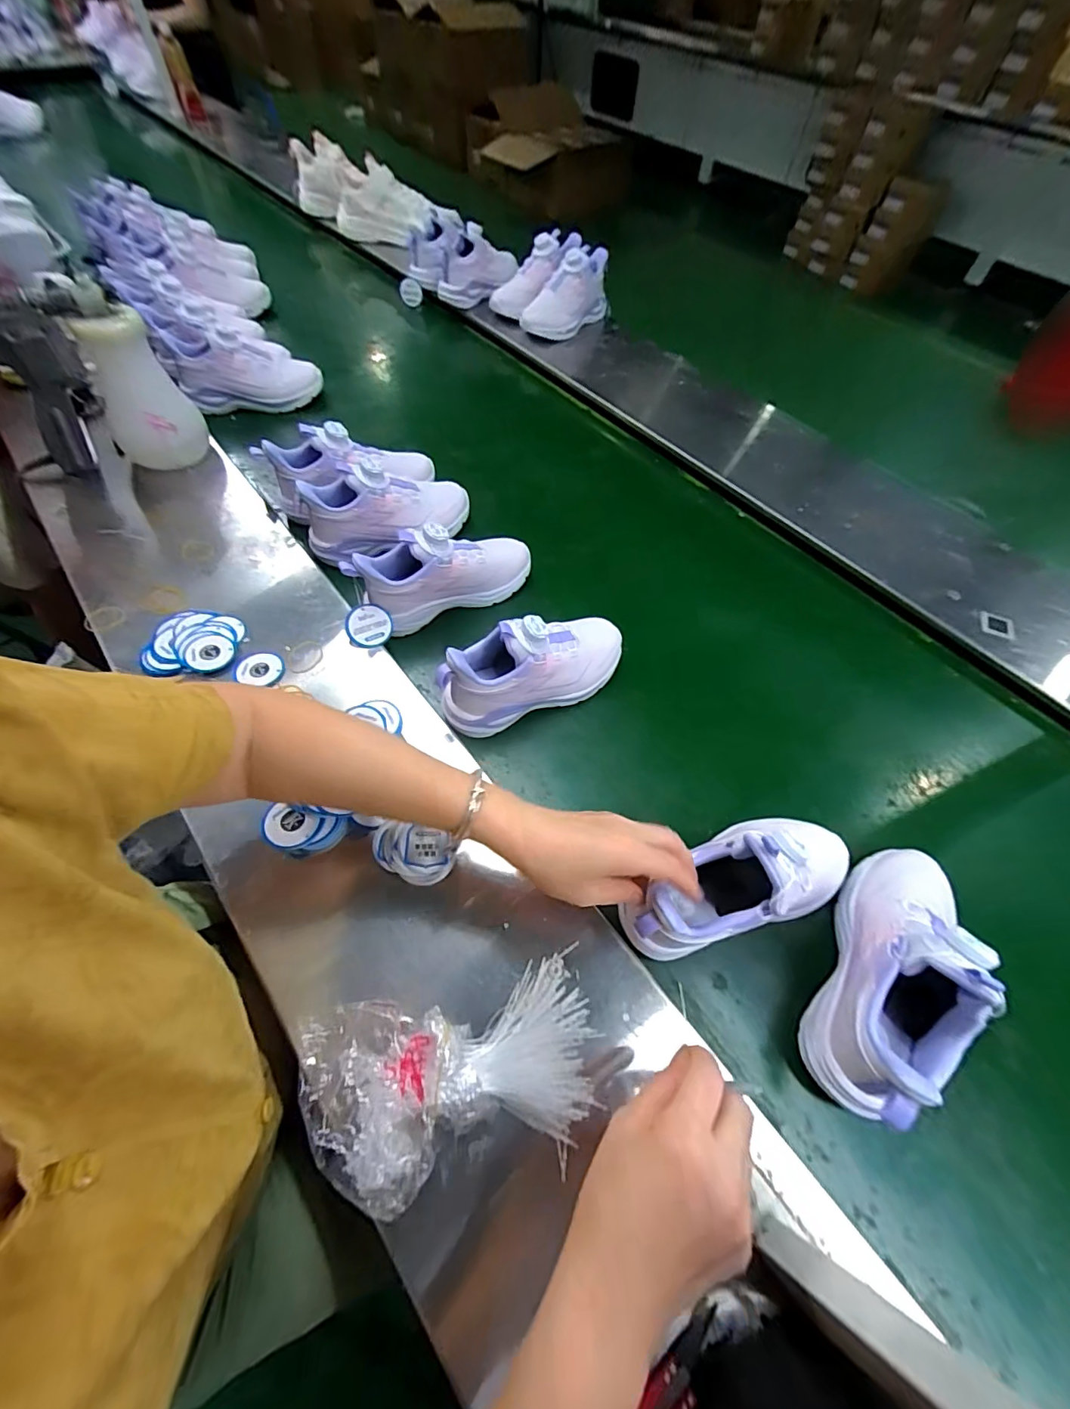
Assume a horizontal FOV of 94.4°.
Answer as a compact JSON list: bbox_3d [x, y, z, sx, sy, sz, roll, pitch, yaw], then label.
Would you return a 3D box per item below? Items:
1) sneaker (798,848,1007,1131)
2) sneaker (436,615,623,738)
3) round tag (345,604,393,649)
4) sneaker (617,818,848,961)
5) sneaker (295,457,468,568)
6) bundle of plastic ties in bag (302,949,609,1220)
[{"bbox_3d":[0.286,0.199,0.387,0.073,0.129,0.217,30,62,13],"label":"sneaker"},{"bbox_3d":[0.004,-0.046,0.535,0.221,0.108,0.079,-23,64,-17],"label":"sneaker"},{"bbox_3d":[-0.189,-0.089,0.564,0.049,0.012,0.048,0,90,-18],"label":"round tag"},{"bbox_3d":[0.181,0.139,0.397,0.217,0.112,0.066,-12,61,-11],"label":"sneaker"},{"bbox_3d":[-0.190,-0.258,0.642,0.216,0.106,0.074,-25,64,-18],"label":"sneaker"},{"bbox_3d":[-0.055,0.260,0.347,0.195,0.030,0.113,-9,61,-10],"label":"bundle of plastic ties in bag"}]

